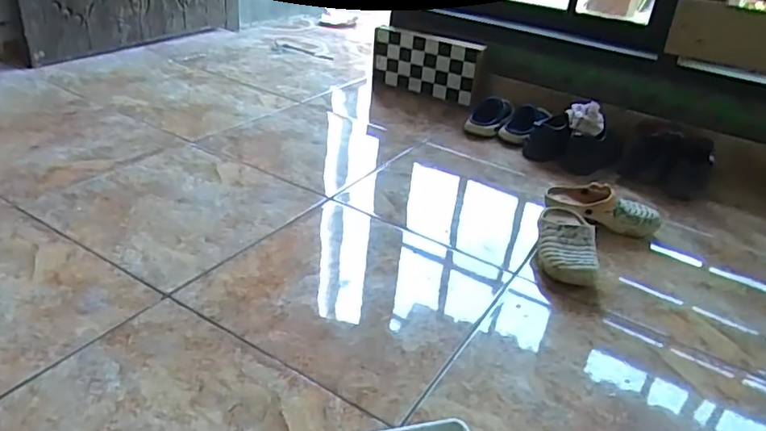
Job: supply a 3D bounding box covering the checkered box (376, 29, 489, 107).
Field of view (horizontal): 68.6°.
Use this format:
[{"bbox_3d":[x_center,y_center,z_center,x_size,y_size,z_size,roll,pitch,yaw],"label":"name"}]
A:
[{"bbox_3d":[0.125,-0.445,1.701,0.355,0.199,0.034,21,33,23],"label":"checkered box"}]

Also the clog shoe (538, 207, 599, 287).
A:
[{"bbox_3d":[0.335,0.045,1.024,0.095,0.068,0.235,12,31,9],"label":"clog shoe"}]

